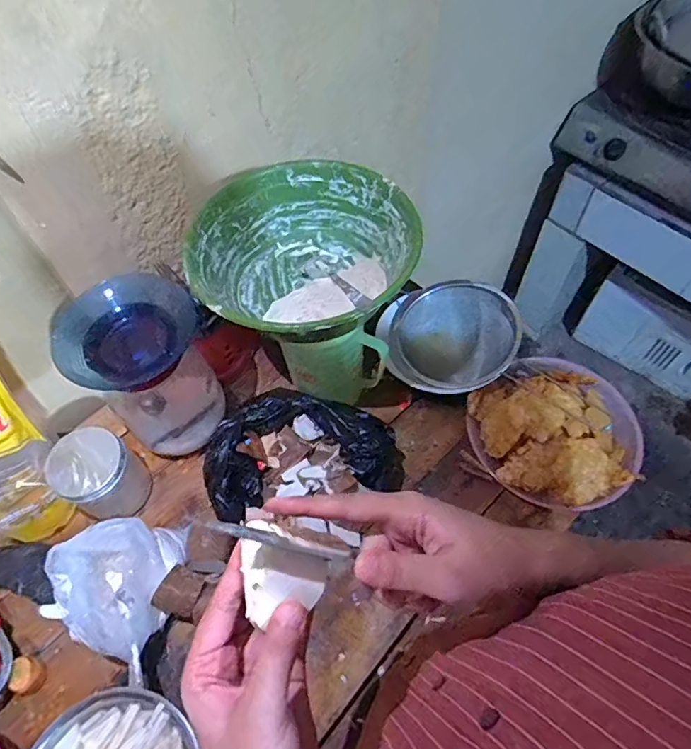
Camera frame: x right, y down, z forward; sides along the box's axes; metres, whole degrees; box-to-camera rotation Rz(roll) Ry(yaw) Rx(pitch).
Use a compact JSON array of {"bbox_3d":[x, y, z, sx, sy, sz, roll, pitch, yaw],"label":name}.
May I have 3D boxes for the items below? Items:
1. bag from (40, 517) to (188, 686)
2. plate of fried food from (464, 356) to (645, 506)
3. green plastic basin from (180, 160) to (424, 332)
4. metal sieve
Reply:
[{"bbox_3d":[-0.252,0.234,0.562,0.110,0.097,0.145,8,58,7],"label":"bag"},{"bbox_3d":[0.280,0.067,0.662,0.212,0.099,0.198,-1,57,1],"label":"plate of fried food"},{"bbox_3d":[-0.047,-0.126,0.563,0.223,0.086,0.232,-1,57,1],"label":"green plastic basin"},{"bbox_3d":[0.153,-0.053,0.728,0.192,0.051,0.171,-8,58,-3],"label":"metal sieve"}]

